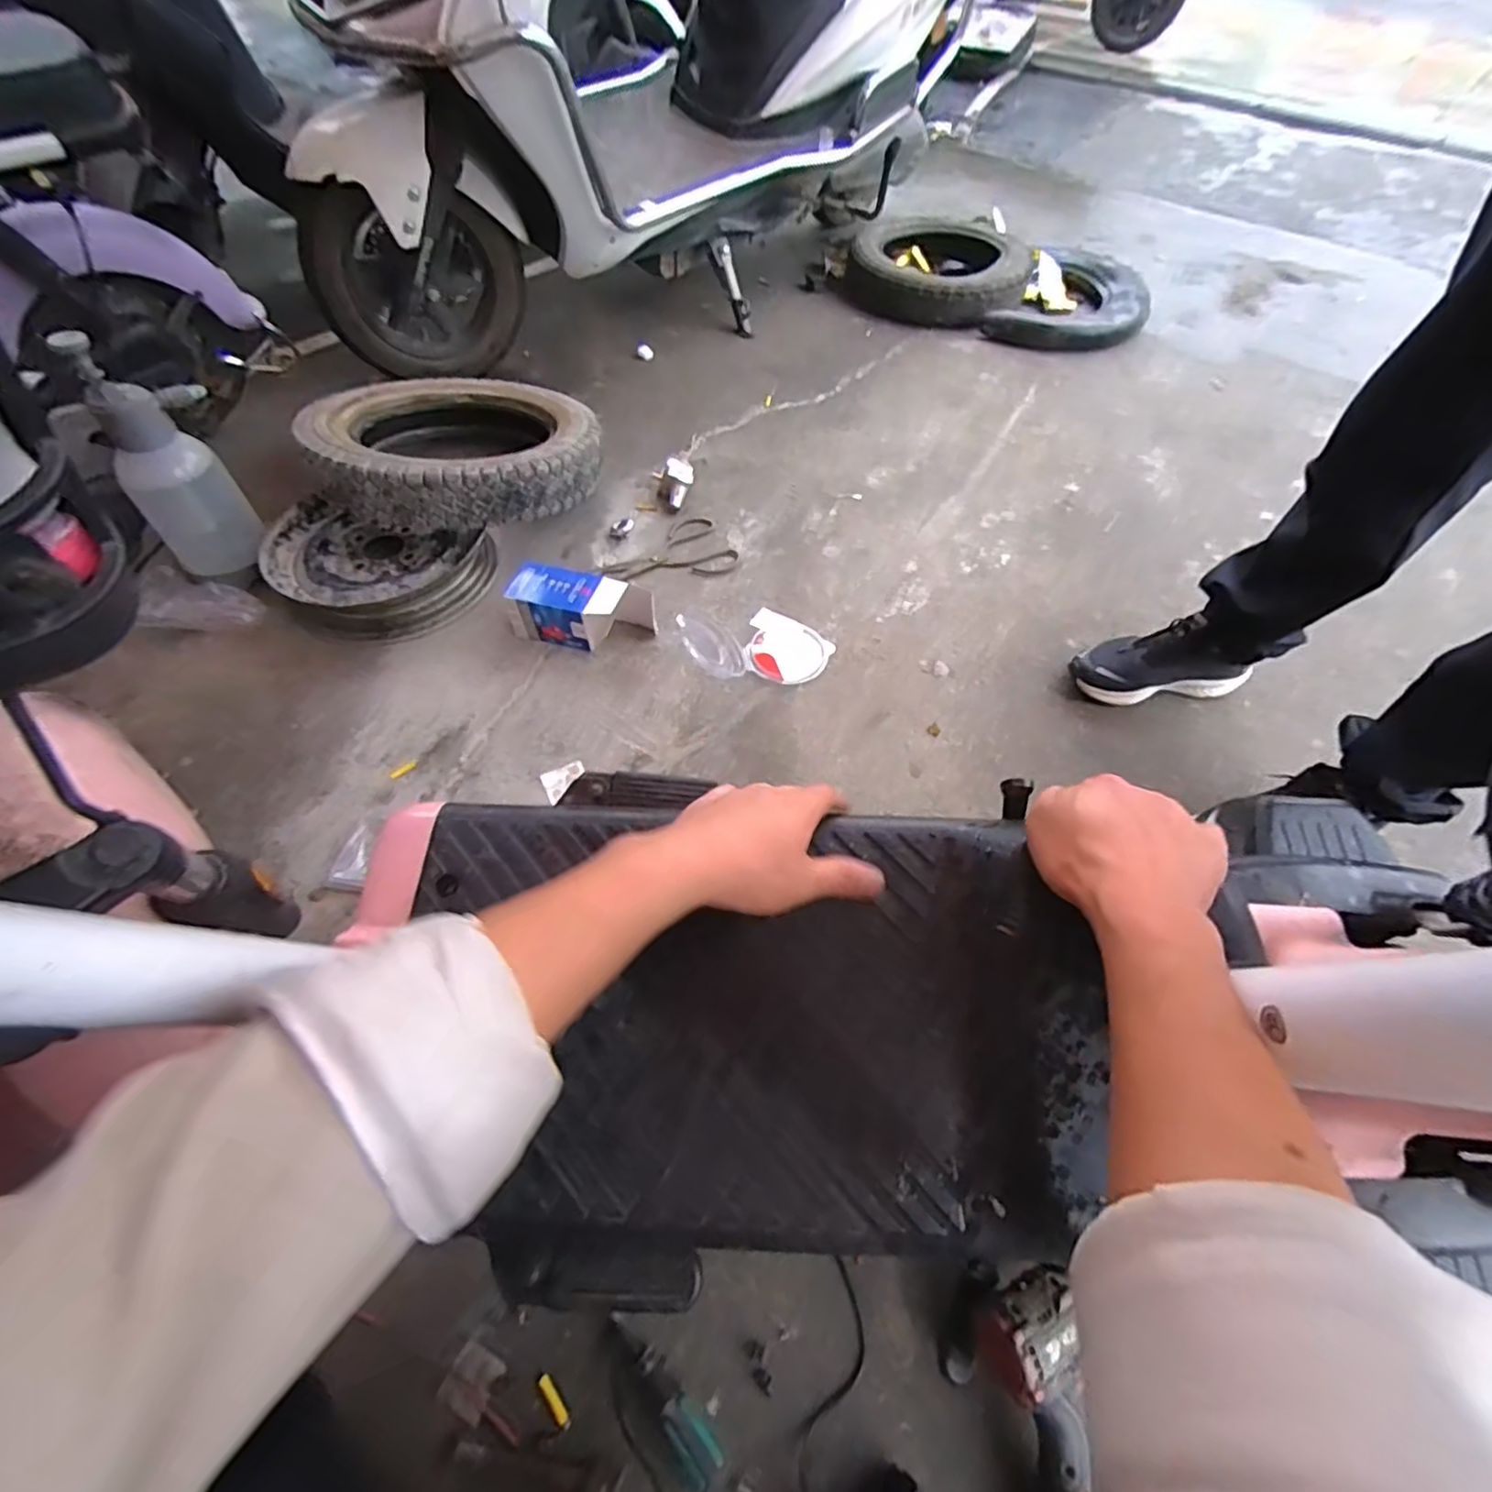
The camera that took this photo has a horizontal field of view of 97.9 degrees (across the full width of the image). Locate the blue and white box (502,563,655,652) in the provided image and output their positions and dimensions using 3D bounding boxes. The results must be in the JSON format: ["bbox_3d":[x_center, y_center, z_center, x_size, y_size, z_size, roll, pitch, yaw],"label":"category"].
[{"bbox_3d":[-0.236,-0.194,0.942,0.197,0.076,0.090,14,55,8],"label":"blue and white box"}]

